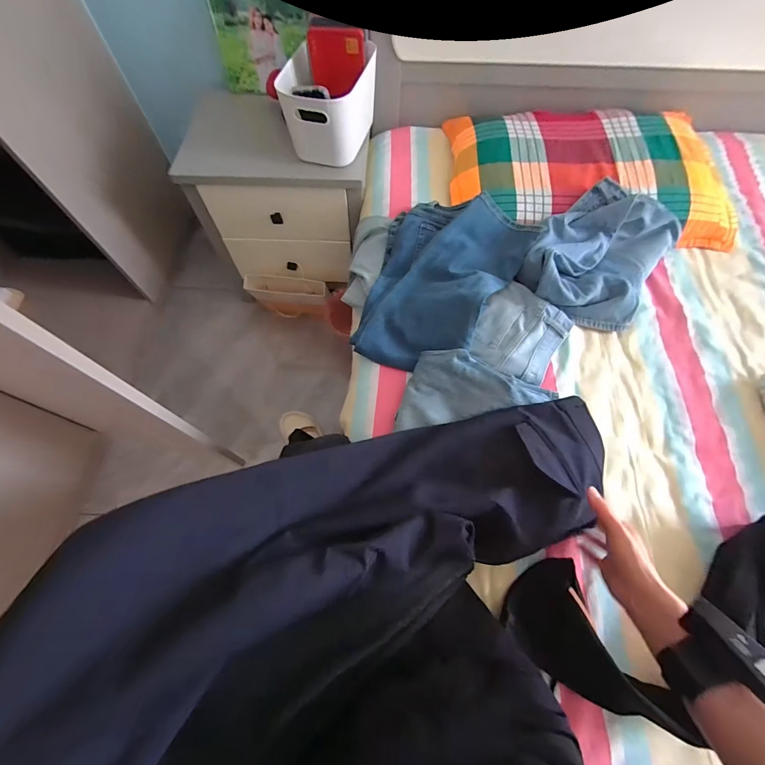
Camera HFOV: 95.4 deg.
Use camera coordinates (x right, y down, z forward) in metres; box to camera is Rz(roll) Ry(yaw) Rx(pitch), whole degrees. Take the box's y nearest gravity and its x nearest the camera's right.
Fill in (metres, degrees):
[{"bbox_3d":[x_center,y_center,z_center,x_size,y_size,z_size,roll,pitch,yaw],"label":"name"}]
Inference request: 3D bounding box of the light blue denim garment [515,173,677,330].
[{"bbox_3d":[0.446,-0.265,0.717,0.237,0.094,0.322,33,69,15],"label":"light blue denim garment"}]

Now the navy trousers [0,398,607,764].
[{"bbox_3d":[0.007,0.179,0.423,0.689,0.126,0.227,-16,64,-30],"label":"navy trousers"}]

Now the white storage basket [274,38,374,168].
[{"bbox_3d":[-0.118,-0.637,0.802,0.183,0.140,0.224,6,65,3],"label":"white storage basket"}]

